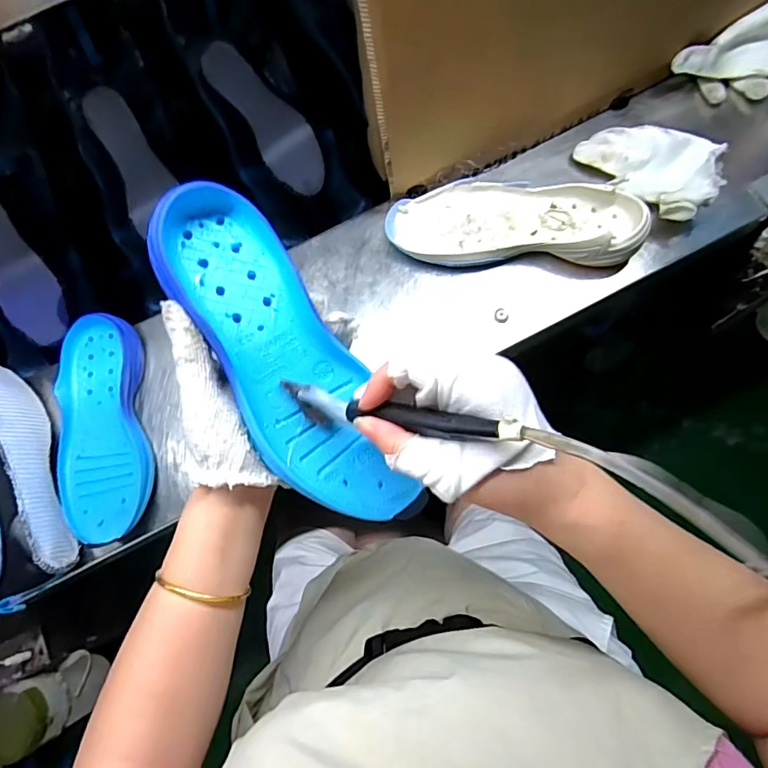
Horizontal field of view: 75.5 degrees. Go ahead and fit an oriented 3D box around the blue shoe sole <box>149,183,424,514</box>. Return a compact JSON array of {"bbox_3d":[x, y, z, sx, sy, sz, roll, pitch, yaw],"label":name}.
[{"bbox_3d":[-0.065,-0.011,0.331,0.079,0.031,0.245,-31,94,-8],"label":"blue shoe sole"}]

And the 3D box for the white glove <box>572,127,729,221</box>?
[{"bbox_3d":[0.323,-0.267,0.583,0.118,0.051,0.158,-40,76,-11],"label":"white glove"}]

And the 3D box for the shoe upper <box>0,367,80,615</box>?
[{"bbox_3d":[-0.404,0.105,0.521,0.101,0.098,0.243,-23,74,-6],"label":"shoe upper"}]

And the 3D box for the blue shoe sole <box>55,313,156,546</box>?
[{"bbox_3d":[-0.309,0.045,0.539,0.097,0.033,0.240,-12,73,-3],"label":"blue shoe sole"}]

